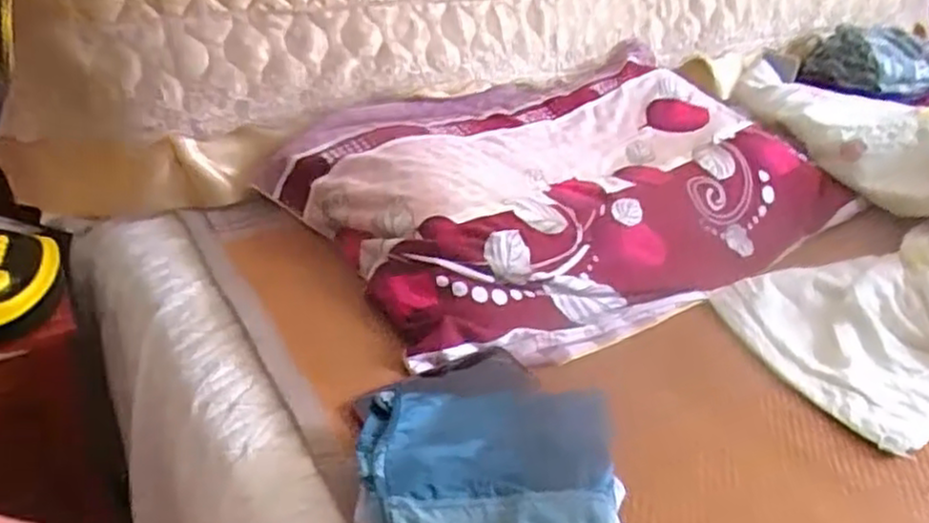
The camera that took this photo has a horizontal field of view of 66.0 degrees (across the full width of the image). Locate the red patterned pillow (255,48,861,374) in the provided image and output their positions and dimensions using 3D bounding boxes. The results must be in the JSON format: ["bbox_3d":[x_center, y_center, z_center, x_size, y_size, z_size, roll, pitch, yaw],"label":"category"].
[{"bbox_3d":[0.128,-0.088,0.894,0.617,0.154,0.409,-17,34,-31],"label":"red patterned pillow"}]

